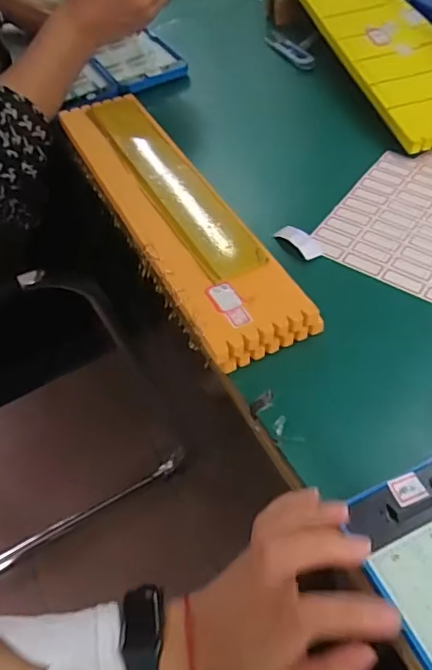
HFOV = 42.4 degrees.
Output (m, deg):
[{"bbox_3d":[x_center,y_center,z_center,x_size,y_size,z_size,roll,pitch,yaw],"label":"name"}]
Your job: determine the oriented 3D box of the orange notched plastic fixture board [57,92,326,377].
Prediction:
[{"bbox_3d":[-0.041,-0.105,0.467,0.079,0.031,0.330,-25,54,-13],"label":"orange notched plastic fixture board"}]

